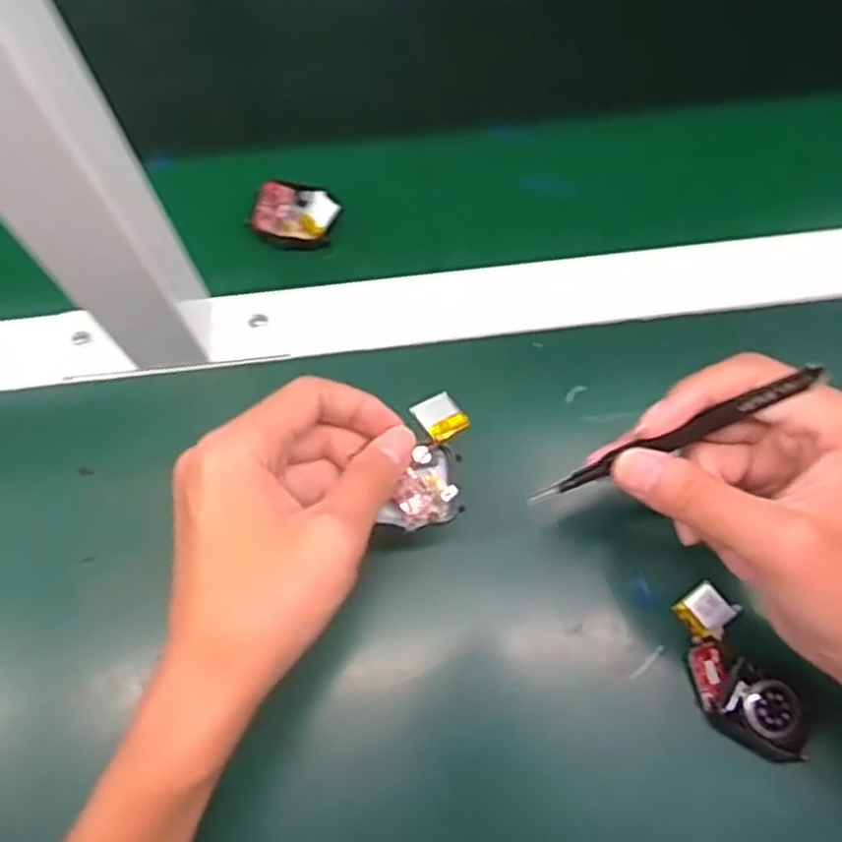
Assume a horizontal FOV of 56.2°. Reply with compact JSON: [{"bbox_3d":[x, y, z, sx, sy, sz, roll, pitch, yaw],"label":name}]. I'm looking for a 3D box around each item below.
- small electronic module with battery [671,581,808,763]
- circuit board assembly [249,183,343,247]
[{"bbox_3d":[0.144,0.119,0.364,0.036,0.010,0.082,-25,71,-8],"label":"small electronic module with battery"},{"bbox_3d":[-0.070,-0.118,0.446,0.050,0.018,0.036,7,70,4],"label":"circuit board assembly"}]

